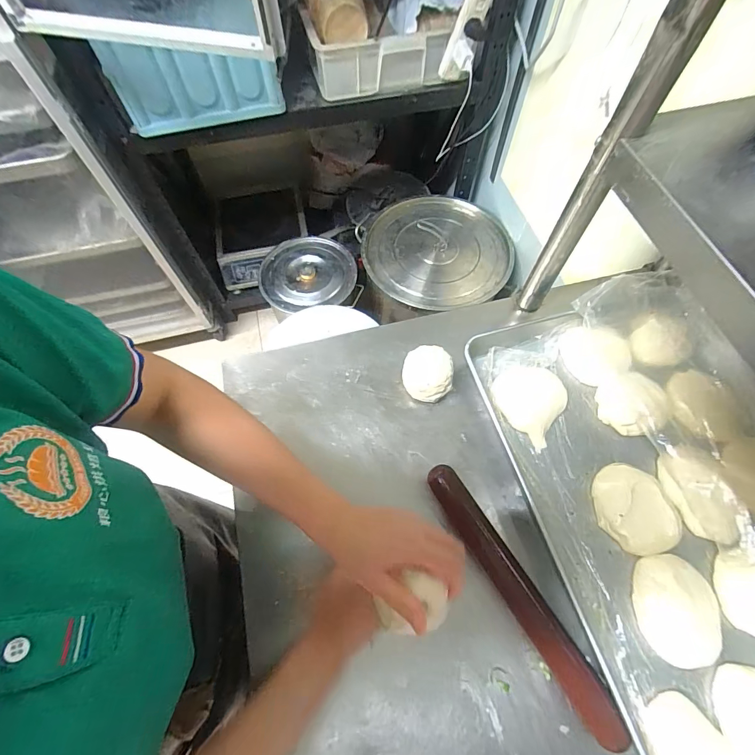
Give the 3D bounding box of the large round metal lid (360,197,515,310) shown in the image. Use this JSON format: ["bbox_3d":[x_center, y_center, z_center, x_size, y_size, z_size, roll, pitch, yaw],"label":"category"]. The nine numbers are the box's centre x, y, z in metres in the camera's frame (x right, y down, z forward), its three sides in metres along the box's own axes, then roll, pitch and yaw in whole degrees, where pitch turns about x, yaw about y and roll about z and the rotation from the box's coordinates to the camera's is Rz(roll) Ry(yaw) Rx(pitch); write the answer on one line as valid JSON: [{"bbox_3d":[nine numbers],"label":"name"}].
[{"bbox_3d":[0.186,-0.410,1.225,0.455,0.065,0.429,0,65,0],"label":"large round metal lid"}]

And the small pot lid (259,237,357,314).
[{"bbox_3d":[-0.231,-0.349,1.278,0.308,0.063,0.298,0,65,0],"label":"small pot lid"}]

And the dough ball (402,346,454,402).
[{"bbox_3d":[0.073,-0.004,0.568,0.070,0.045,0.075,0,65,0],"label":"dough ball"}]

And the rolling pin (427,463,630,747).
[{"bbox_3d":[0.162,0.247,0.454,0.042,0.031,0.315,-30,69,-13],"label":"rolling pin"}]

